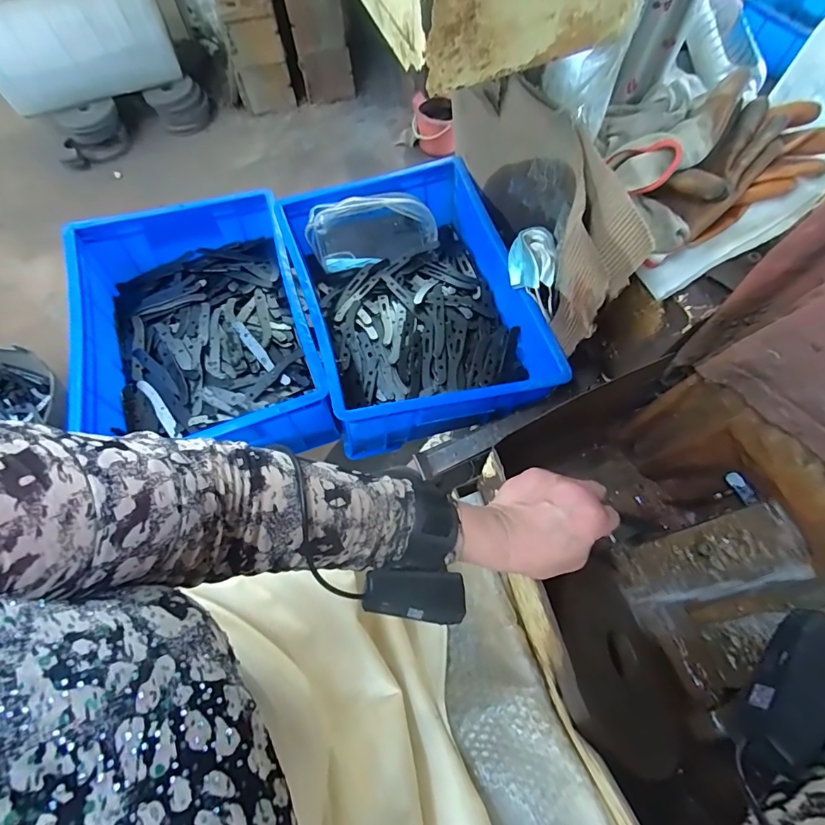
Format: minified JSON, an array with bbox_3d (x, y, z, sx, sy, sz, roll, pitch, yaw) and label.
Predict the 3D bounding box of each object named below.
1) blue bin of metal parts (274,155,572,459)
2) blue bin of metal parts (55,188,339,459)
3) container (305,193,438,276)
[{"bbox_3d":[-0.002,-0.168,0.662,0.294,0.116,0.405,-16,70,-7],"label":"blue bin of metal parts"},{"bbox_3d":[-0.303,-0.132,0.645,0.289,0.119,0.391,-17,70,-8],"label":"blue bin of metal parts"},{"bbox_3d":[-0.065,-0.296,0.731,0.208,0.046,0.102,-10,113,-2],"label":"container"}]

